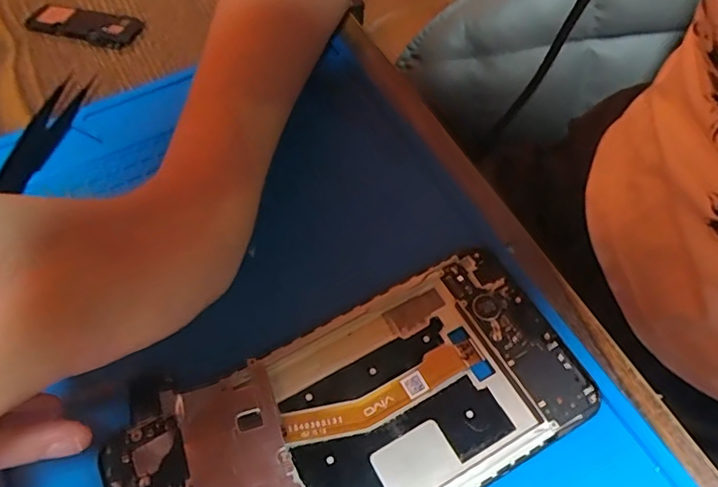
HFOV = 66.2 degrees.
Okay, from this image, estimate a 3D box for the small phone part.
[{"bbox_3d":[-0.151,-0.119,0.299,0.067,0.007,0.021,14,60,11],"label":"small phone part"}]

